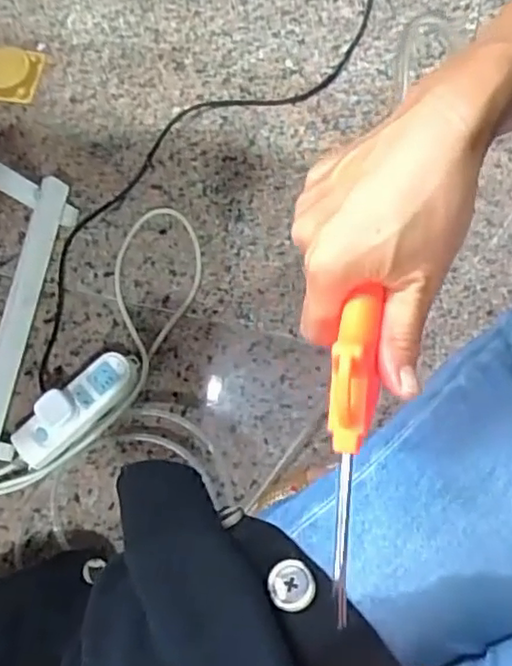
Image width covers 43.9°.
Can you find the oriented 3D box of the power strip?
[{"bbox_3d":[-0.219,0.093,0.789,0.179,0.045,0.062,-40,75,-11],"label":"power strip"}]

